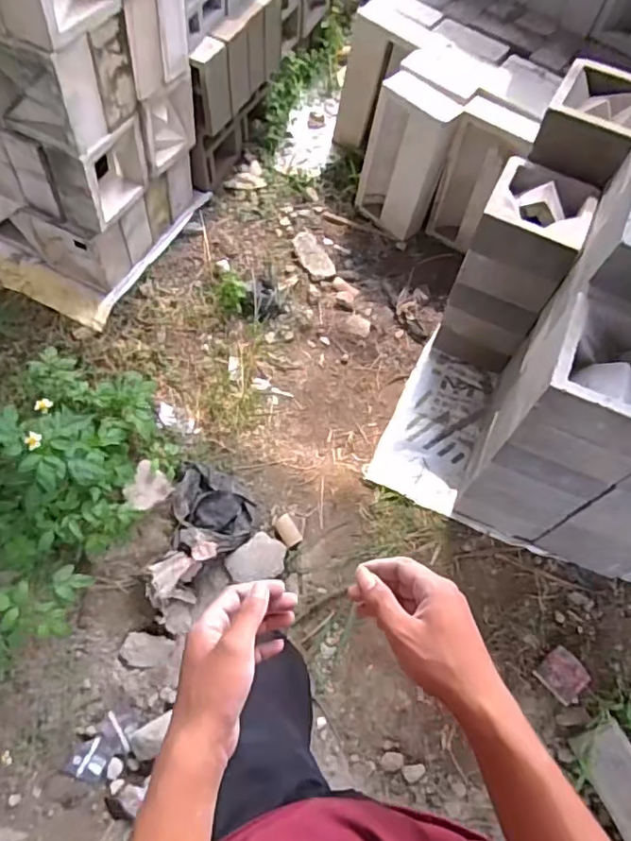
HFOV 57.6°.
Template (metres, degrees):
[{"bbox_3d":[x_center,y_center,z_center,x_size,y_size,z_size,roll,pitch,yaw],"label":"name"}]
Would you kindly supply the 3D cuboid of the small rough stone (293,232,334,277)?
[{"bbox_3d":[-0.006,-0.486,1.682,0.084,0.021,0.173,-21,66,-11],"label":"small rough stone"}]

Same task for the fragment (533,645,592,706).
[{"bbox_3d":[0.527,0.542,1.219,0.087,0.015,0.090,-37,70,-17],"label":"fragment"}]

